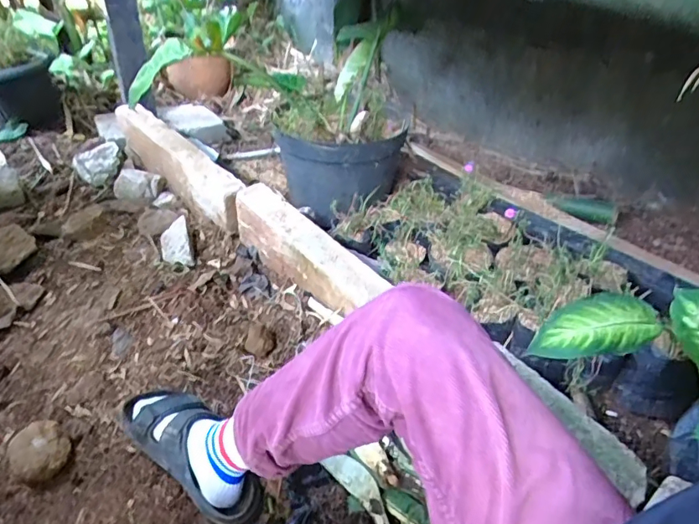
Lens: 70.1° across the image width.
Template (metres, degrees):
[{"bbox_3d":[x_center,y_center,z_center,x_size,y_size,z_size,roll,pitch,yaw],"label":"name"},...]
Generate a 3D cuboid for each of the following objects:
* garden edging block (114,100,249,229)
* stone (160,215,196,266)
[{"bbox_3d":[-0.473,-0.276,1.372,0.093,0.144,0.614,-26,45,-33],"label":"garden edging block"},{"bbox_3d":[-0.420,-0.051,1.207,0.075,0.072,0.133,-12,39,-19],"label":"stone"}]

